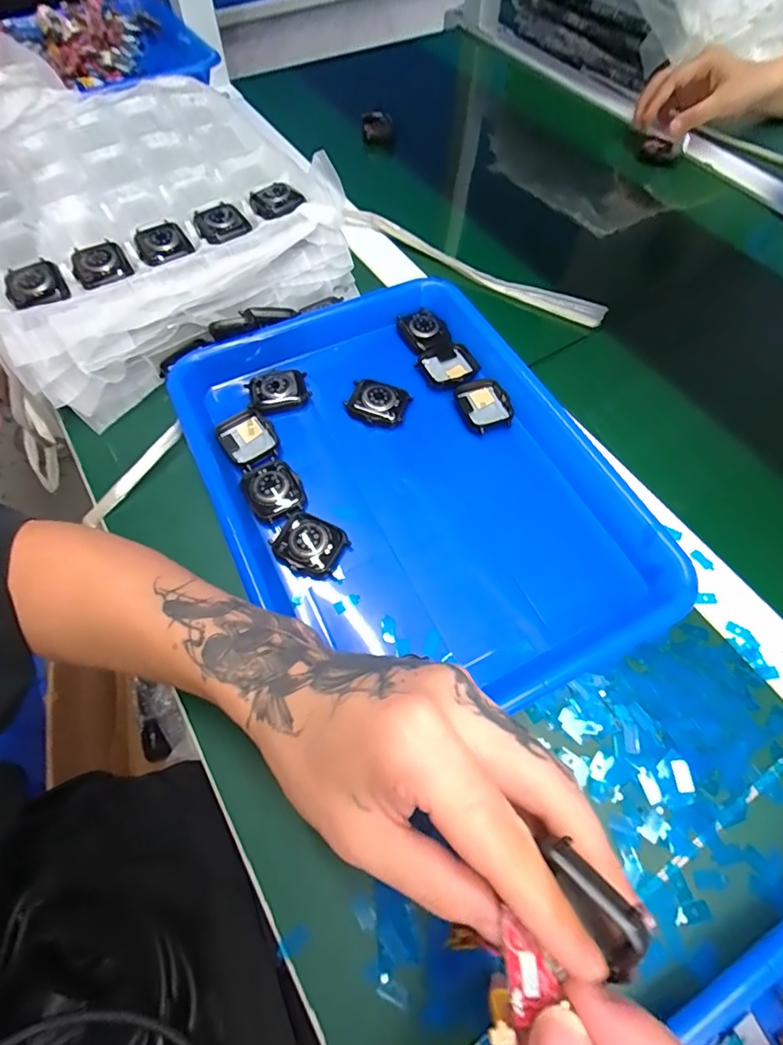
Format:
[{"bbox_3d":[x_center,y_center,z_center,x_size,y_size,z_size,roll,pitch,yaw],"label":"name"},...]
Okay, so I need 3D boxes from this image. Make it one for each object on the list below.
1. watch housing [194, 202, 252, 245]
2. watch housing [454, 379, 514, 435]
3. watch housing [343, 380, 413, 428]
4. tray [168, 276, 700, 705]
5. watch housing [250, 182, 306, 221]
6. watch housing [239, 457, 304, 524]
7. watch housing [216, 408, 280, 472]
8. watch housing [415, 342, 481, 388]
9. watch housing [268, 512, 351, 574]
[{"bbox_3d":[-0.139,-0.244,0.400,0.043,0.010,0.043,-31,66,-15],"label":"watch housing"},{"bbox_3d":[0.072,-0.091,0.381,0.036,0.009,0.046,-15,64,-8],"label":"watch housing"},{"bbox_3d":[-0.011,-0.091,0.380,0.046,0.017,0.030,16,64,7],"label":"watch housing"},{"bbox_3d":[0.011,-0.034,0.343,0.251,0.031,0.324,-24,66,-13],"label":"tray"},{"bbox_3d":[-0.096,-0.266,0.407,0.037,0.011,0.042,-31,66,-15],"label":"watch housing"},{"bbox_3d":[-0.084,-0.023,0.345,0.038,0.009,0.045,-27,66,-14],"label":"watch housing"},{"bbox_3d":[-0.106,-0.061,0.365,0.037,0.008,0.044,-29,67,-15],"label":"watch housing"},{"bbox_3d":[0.048,-0.129,0.403,0.049,0.006,0.042,-27,67,-14],"label":"watch housing"},{"bbox_3d":[-0.054,0.013,0.327,0.043,0.013,0.039,29,66,13],"label":"watch housing"}]

